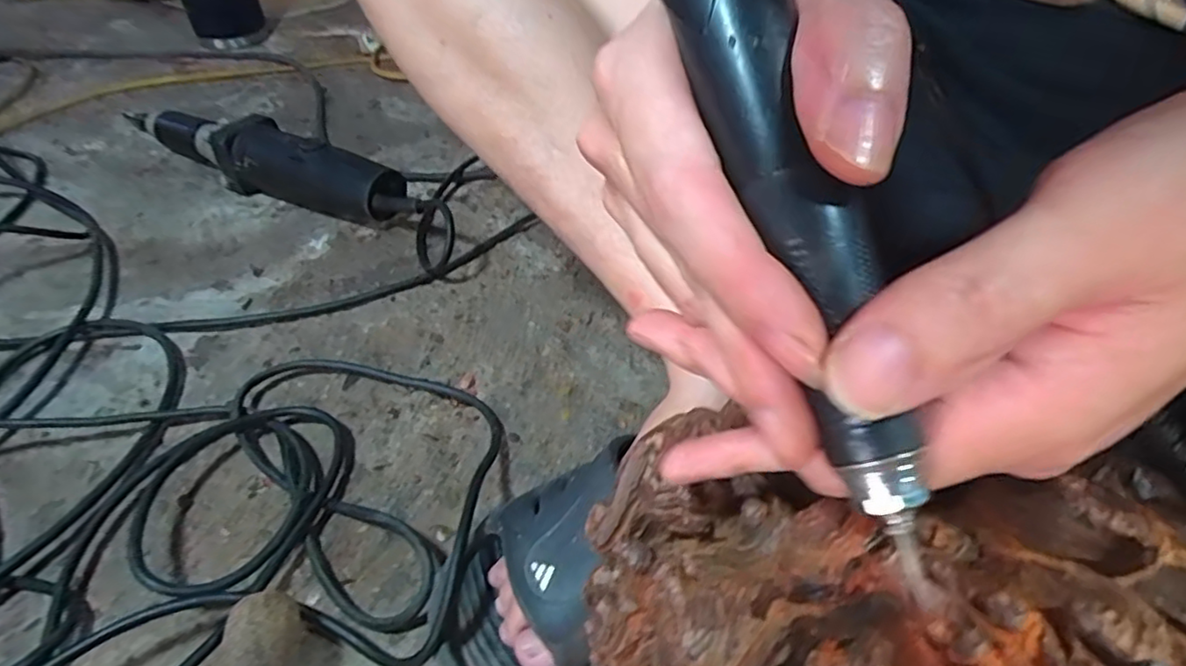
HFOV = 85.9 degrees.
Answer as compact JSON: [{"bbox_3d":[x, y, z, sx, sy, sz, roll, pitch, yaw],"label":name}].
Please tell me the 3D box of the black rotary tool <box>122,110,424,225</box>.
[{"bbox_3d":[-0.346,-0.185,0.650,0.350,0.063,0.070,23,46,23],"label":"black rotary tool"}]

